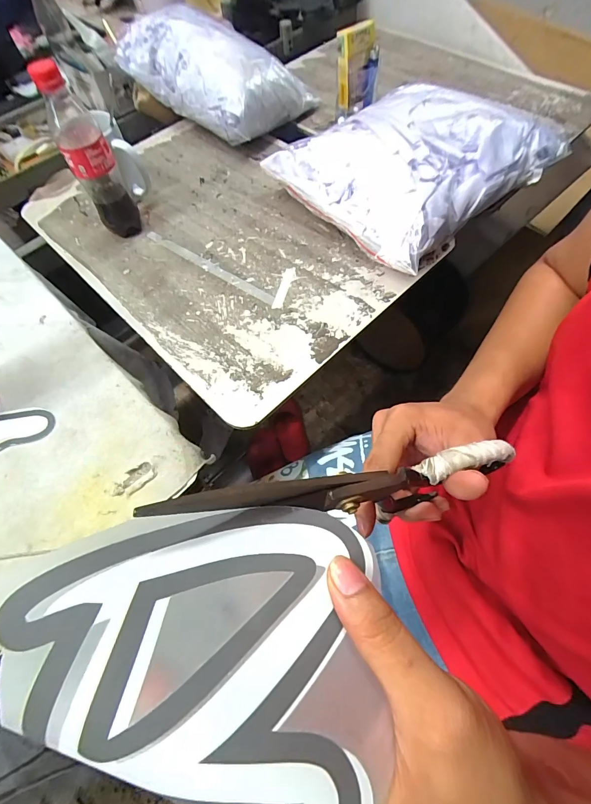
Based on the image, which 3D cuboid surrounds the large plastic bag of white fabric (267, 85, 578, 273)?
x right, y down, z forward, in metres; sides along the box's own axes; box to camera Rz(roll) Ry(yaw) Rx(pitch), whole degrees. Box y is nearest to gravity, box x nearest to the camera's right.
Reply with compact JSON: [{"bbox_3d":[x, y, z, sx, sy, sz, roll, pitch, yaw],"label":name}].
[{"bbox_3d":[0.173,-0.354,0.528,0.351,0.086,0.265,-38,67,-15],"label":"large plastic bag of white fabric"}]

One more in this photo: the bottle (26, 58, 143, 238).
[{"bbox_3d":[-0.262,-0.311,0.467,0.052,0.195,0.064,-27,65,-10],"label":"bottle"}]

